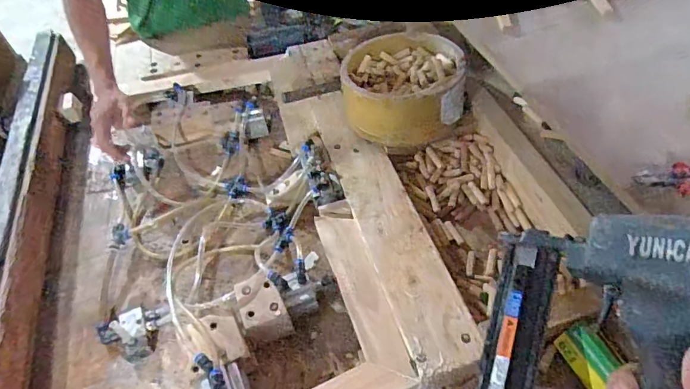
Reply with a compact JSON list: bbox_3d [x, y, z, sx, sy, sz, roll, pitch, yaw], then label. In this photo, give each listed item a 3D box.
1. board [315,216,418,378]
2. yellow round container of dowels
[{"bbox_3d":[0.025,0.138,0.692,0.060,0.017,0.283,-17,52,-8],"label":"board"},{"bbox_3d":[0.111,-0.205,0.883,0.213,0.115,0.219,-3,51,4],"label":"yellow round container of dowels"}]

